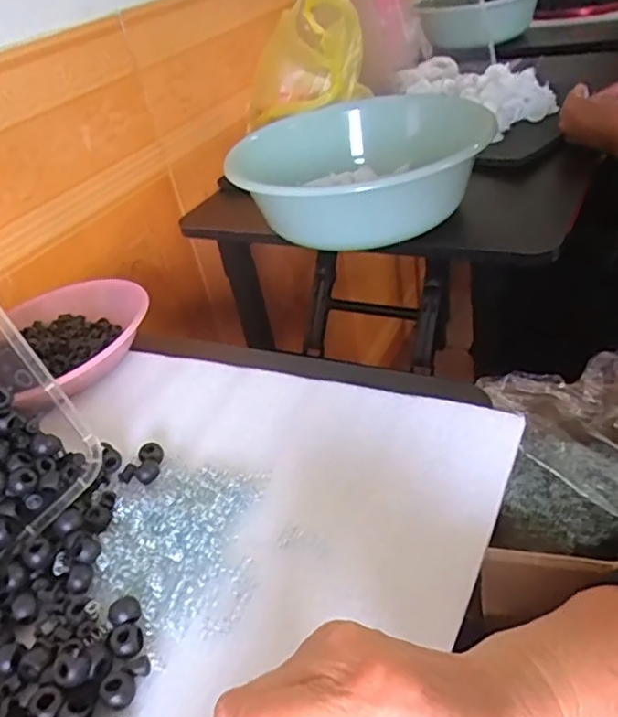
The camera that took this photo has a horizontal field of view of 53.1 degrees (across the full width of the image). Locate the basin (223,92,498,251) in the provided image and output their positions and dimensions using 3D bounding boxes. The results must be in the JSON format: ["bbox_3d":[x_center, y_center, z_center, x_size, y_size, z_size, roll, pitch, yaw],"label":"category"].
[{"bbox_3d":[0.056,-0.222,0.712,0.253,0.104,0.285,10,41,27],"label":"basin"}]

